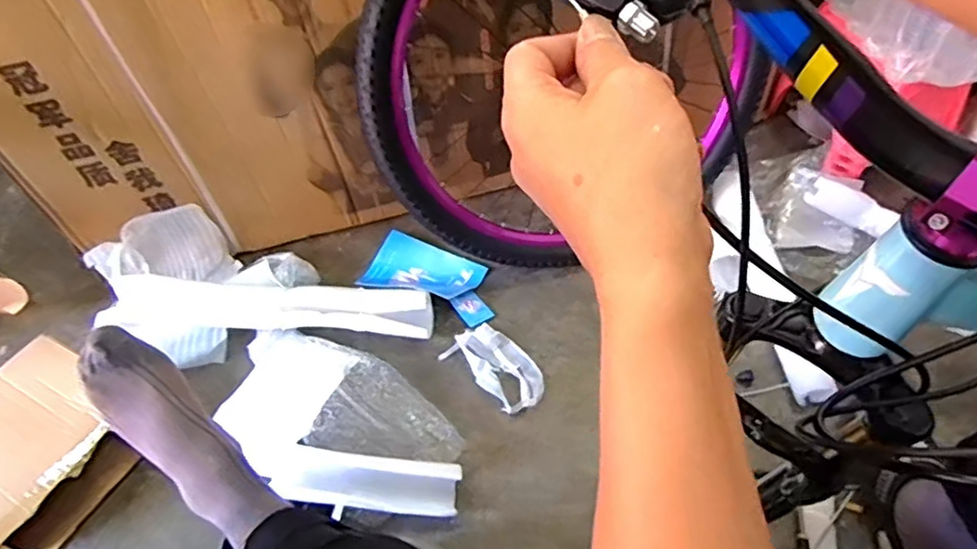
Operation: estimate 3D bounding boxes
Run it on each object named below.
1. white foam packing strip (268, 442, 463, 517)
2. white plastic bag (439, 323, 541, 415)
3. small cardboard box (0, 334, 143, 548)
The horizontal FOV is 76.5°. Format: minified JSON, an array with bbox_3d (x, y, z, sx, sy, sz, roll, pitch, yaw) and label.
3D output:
[{"bbox_3d":[-0.165,0.283,0.853,0.247,0.035,0.076,10,53,-8],"label":"white foam packing strip"},{"bbox_3d":[0.017,0.148,1.007,0.098,0.026,0.166,-38,59,-21],"label":"white plastic bag"},{"bbox_3d":[-0.694,0.273,0.933,0.241,0.122,0.295,23,59,21],"label":"small cardboard box"}]

